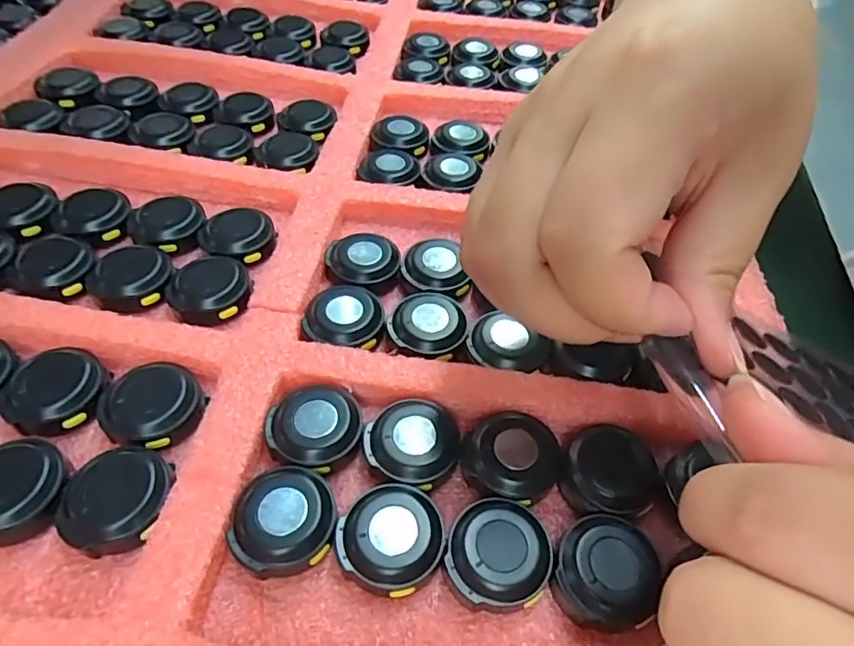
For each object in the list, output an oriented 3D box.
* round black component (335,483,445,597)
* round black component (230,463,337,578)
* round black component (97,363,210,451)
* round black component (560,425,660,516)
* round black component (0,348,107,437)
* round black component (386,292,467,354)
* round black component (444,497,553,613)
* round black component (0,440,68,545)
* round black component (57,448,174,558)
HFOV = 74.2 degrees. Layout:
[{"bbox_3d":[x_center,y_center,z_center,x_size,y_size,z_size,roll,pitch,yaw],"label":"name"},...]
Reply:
[{"bbox_3d":[-0.010,0.063,0.165,0.028,0.012,0.030,2,50,-3],"label":"round black component"},{"bbox_3d":[-0.042,0.059,0.166,0.028,0.012,0.031,1,50,-3],"label":"round black component"},{"bbox_3d":[-0.090,0.026,0.186,0.030,0.011,0.028,2,50,-3],"label":"round black component"},{"bbox_3d":[0.059,0.048,0.181,0.029,0.011,0.025,18,51,10],"label":"round black component"},{"bbox_3d":[-0.125,0.021,0.188,0.033,0.009,0.030,2,50,-3],"label":"round black component"},{"bbox_3d":[0.000,0.001,0.216,0.028,0.011,0.028,2,50,-3],"label":"round black component"},{"bbox_3d":[0.020,0.067,0.164,0.028,0.012,0.031,19,51,11],"label":"round black component"},{"bbox_3d":[-0.122,0.051,0.166,0.029,0.012,0.030,2,50,-3],"label":"round black component"},{"bbox_3d":[-0.090,0.052,0.166,0.028,0.013,0.031,28,54,18],"label":"round black component"}]

